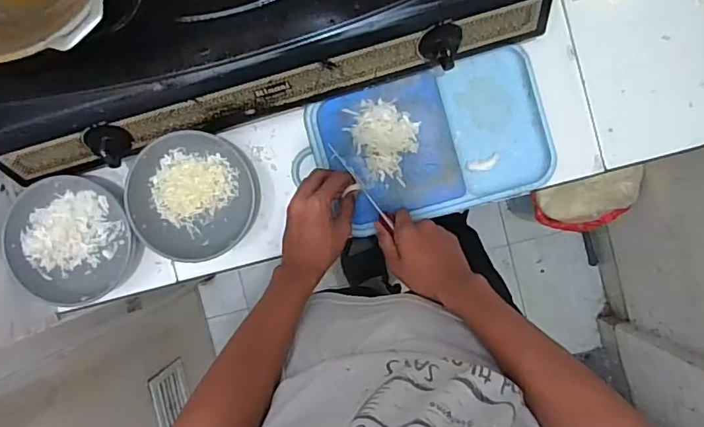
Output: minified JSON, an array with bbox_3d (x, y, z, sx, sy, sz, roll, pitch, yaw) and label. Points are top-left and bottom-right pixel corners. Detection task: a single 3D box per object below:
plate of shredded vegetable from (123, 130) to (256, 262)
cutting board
[{"bbox_3d":[-0.209,-0.024,0.678,0.144,0.066,0.157,0,92,1],"label":"plate of shredded vegetable"},{"bbox_3d":[0.099,-0.091,0.689,0.316,0.032,0.187,-15,91,2],"label":"cutting board"}]

